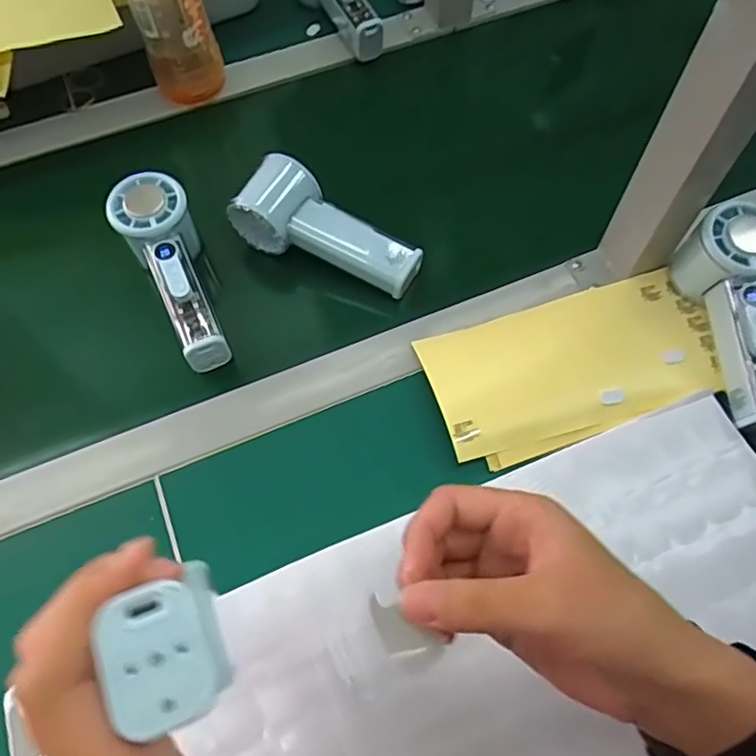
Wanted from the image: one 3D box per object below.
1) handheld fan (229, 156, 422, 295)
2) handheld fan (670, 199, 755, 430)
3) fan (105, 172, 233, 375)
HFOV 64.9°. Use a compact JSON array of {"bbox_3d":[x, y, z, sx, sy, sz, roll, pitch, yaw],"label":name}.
[{"bbox_3d":[-0.041,-0.112,0.461,0.144,0.043,0.060,32,68,15],"label":"handheld fan"},{"bbox_3d":[0.255,-0.042,0.417,0.056,0.058,0.153,-5,77,-3],"label":"handheld fan"},{"bbox_3d":[-0.153,-0.077,0.454,0.053,0.050,0.155,-23,78,-11],"label":"fan"}]

